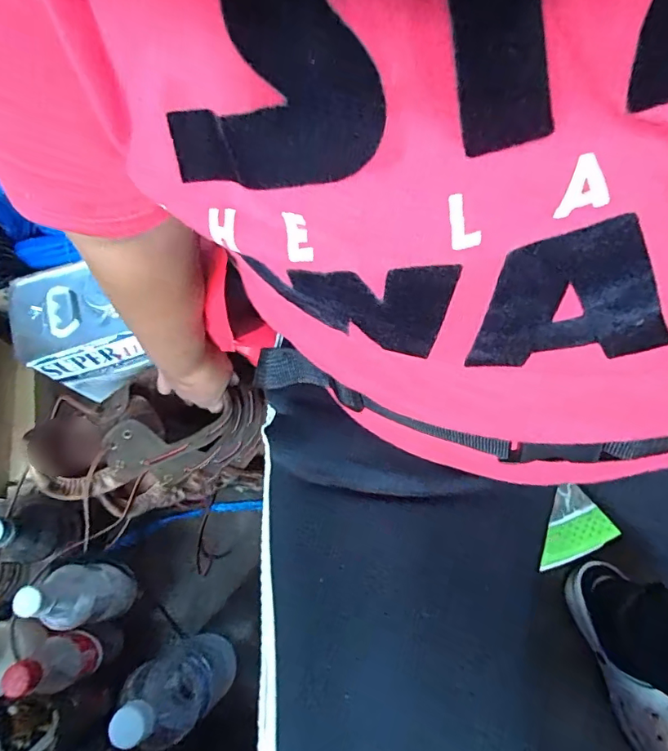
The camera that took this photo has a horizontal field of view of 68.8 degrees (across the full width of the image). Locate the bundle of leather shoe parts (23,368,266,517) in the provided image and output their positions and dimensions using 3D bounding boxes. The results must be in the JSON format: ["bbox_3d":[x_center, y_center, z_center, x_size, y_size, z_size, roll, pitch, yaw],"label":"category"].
[{"bbox_3d":[-0.213,0.092,0.590,0.255,0.176,0.123,-15,55,-34],"label":"bundle of leather shoe parts"}]

